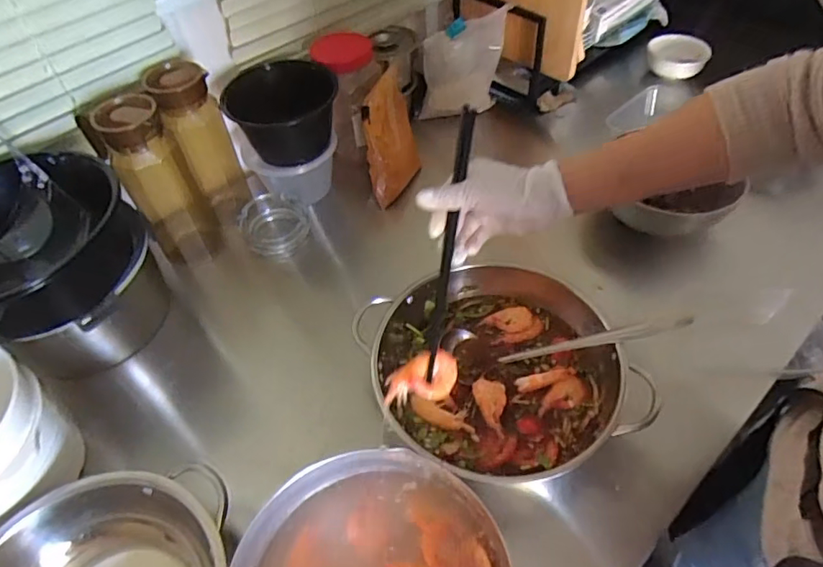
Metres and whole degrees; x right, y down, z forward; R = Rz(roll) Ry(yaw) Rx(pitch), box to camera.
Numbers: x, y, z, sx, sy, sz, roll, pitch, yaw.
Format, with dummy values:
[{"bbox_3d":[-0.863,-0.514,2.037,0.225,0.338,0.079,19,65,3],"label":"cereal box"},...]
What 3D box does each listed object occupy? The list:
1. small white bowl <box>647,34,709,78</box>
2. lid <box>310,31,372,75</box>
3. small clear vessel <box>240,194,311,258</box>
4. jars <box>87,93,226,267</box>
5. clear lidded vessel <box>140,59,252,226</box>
[{"bbox_3d":[0.524,-0.452,1.046,0.109,0.037,0.103,-1,51,5],"label":"small white bowl"},{"bbox_3d":[-0.106,-0.357,0.809,0.087,0.025,0.085,-3,51,3],"label":"lid"},{"bbox_3d":[-0.210,-0.088,0.826,0.096,0.064,0.096,-3,51,3],"label":"small clear vessel"},{"bbox_3d":[-0.337,-0.125,0.725,0.082,0.257,0.077,-28,54,-16],"label":"jars"},{"bbox_3d":[-0.299,-0.193,0.771,0.076,0.249,0.087,-18,52,-9],"label":"clear lidded vessel"}]

